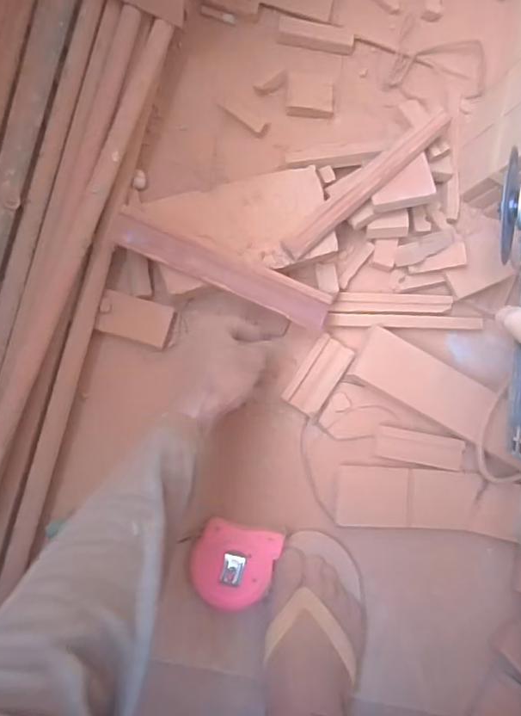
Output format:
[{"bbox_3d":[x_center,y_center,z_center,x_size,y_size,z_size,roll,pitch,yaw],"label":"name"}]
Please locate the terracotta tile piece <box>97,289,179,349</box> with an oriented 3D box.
[{"bbox_3d":[-0.133,-0.041,0.571,0.076,0.014,0.046,16,85,-7],"label":"terracotta tile piece"}]

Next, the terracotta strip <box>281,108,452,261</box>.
[{"bbox_3d":[0.115,-0.187,0.561,0.228,0.017,0.026,-42,93,-8],"label":"terracotta strip"}]

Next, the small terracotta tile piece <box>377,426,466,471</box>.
[{"bbox_3d":[0.182,0.103,0.607,0.100,0.010,0.034,11,85,-7],"label":"small terracotta tile piece"}]

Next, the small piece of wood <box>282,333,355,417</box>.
[{"bbox_3d":[0.063,0.019,0.588,0.042,0.018,0.086,34,83,-5],"label":"small piece of wood"}]

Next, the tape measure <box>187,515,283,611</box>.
[{"bbox_3d":[-0.028,0.216,0.560,0.090,0.037,0.085,15,85,-7],"label":"tape measure"}]

